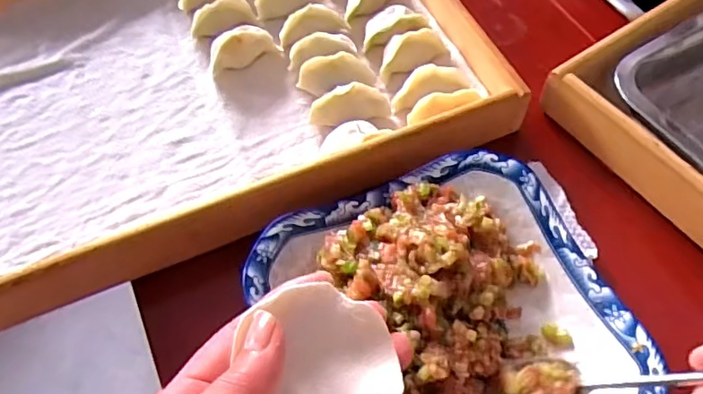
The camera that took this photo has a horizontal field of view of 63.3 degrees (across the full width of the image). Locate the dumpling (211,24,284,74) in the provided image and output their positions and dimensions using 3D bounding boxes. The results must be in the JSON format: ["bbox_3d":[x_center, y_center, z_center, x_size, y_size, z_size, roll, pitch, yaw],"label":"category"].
[{"bbox_3d":[-0.084,-0.115,0.435,0.053,0.027,0.019,-25,63,-12],"label":"dumpling"}]

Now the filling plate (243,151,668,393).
[{"bbox_3d":[0.051,0.065,0.306,0.174,0.051,0.181,-20,62,-10],"label":"filling plate"}]

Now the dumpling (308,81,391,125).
[{"bbox_3d":[-0.001,-0.064,0.398,0.055,0.028,0.019,-8,60,-3],"label":"dumpling"}]

